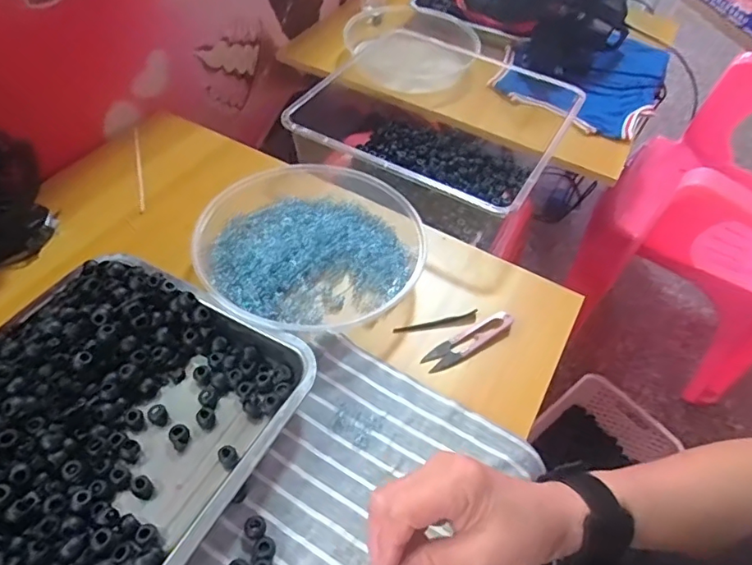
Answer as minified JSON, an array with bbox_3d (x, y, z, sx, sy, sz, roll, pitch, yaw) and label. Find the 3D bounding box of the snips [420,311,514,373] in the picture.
[{"bbox_3d":[0.092,0.056,0.520,0.102,0.009,0.026,-23,57,-23],"label":"snips"}]

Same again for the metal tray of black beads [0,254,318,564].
[{"bbox_3d":[-0.230,0.134,0.385,0.241,0.051,0.335,25,53,14],"label":"metal tray of black beads"}]

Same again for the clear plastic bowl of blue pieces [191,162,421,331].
[{"bbox_3d":[-0.069,-0.045,0.549,0.221,0.035,0.208,-23,57,-23],"label":"clear plastic bowl of blue pieces"}]

